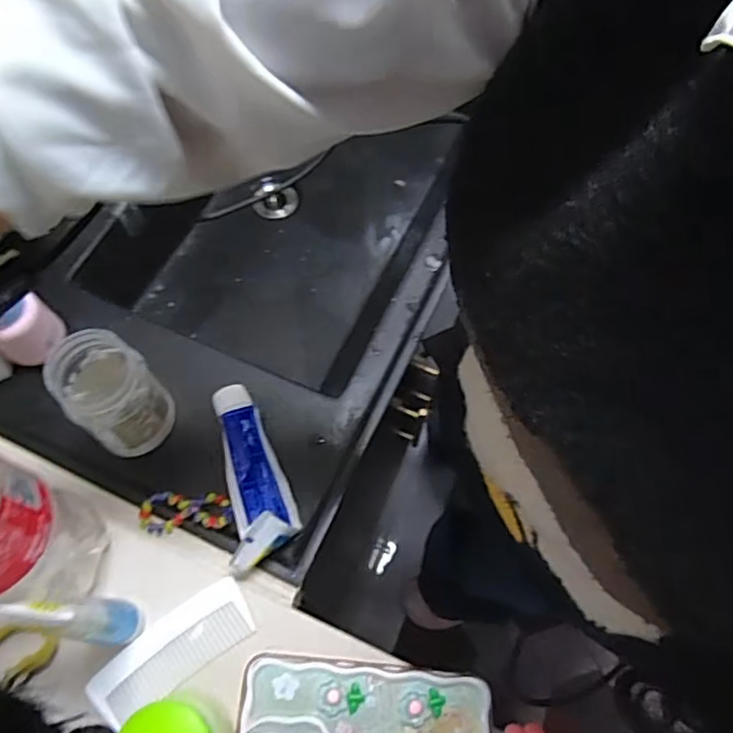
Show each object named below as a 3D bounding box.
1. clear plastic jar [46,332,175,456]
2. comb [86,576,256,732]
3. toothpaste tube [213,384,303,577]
[{"bbox_3d":[-0.220,0.024,0.537,0.073,0.120,0.067,0,65,0],"label":"clear plastic jar"},{"bbox_3d":[-0.135,0.197,0.430,0.113,0.009,0.045,-32,69,-14],"label":"comb"},{"bbox_3d":[-0.098,0.092,0.549,0.058,0.053,0.167,-11,66,-6],"label":"toothpaste tube"}]

